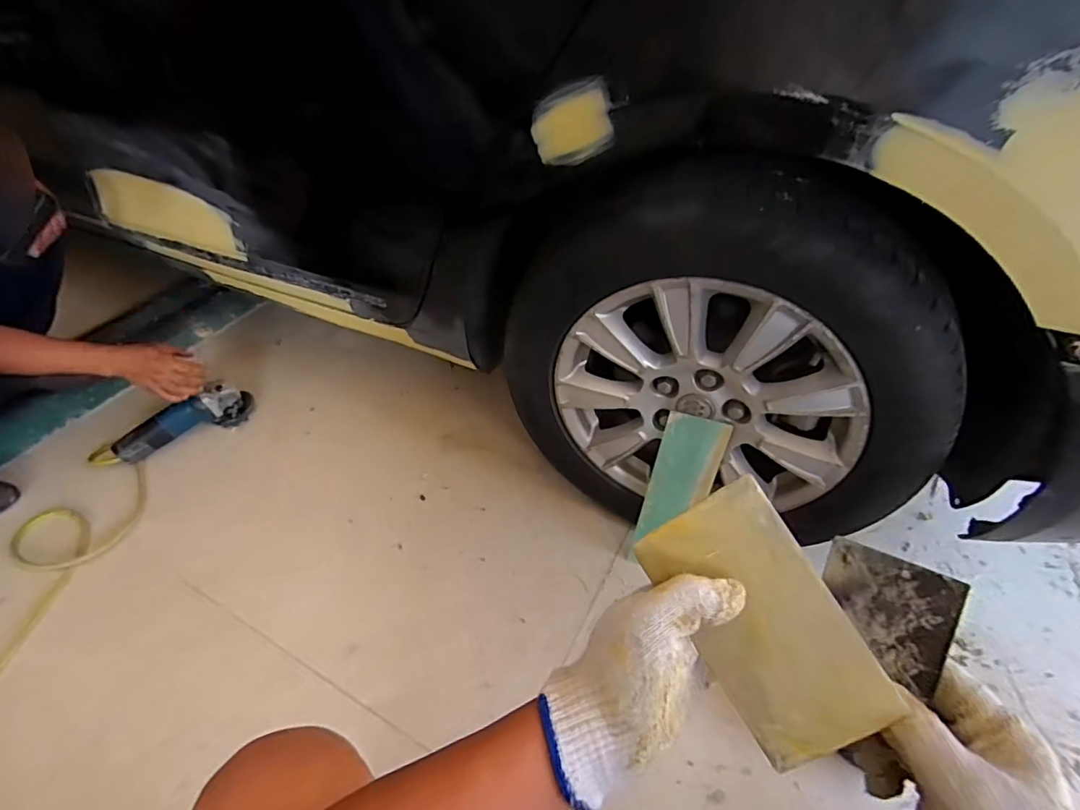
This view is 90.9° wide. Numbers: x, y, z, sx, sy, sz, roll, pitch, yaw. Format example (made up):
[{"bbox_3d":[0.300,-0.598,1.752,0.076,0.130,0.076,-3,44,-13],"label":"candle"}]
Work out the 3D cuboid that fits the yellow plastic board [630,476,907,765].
[{"bbox_3d":[0.135,0.132,0.320,0.084,0.005,0.159,-33,86,9],"label":"yellow plastic board"}]

